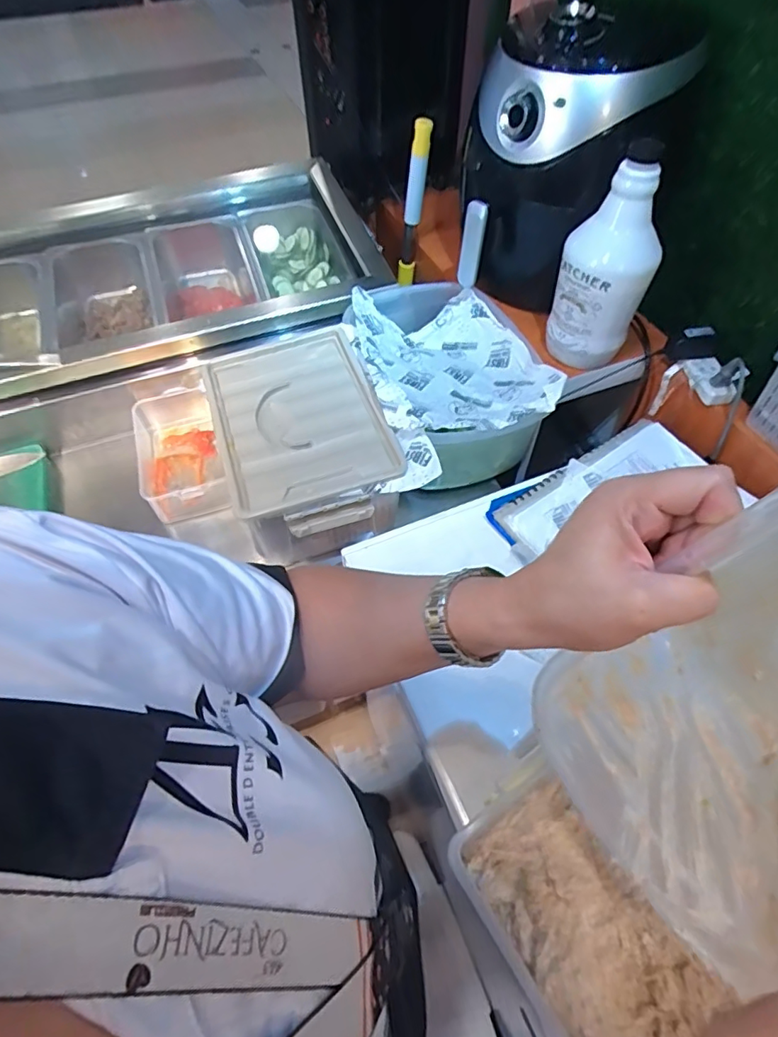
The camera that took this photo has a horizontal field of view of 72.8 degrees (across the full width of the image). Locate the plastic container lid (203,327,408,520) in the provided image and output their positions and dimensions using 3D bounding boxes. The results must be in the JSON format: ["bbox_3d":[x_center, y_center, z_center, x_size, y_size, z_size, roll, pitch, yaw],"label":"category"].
[{"bbox_3d":[-0.128,-0.151,0.733,0.215,0.015,0.322,-16,54,-11],"label":"plastic container lid"}]

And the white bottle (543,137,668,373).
[{"bbox_3d":[0.298,-0.343,0.734,0.097,0.263,0.097,-15,56,-10],"label":"white bottle"}]

